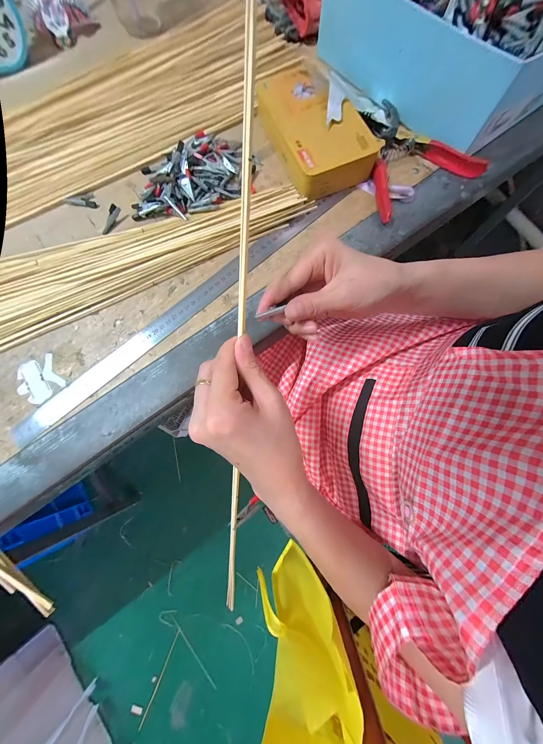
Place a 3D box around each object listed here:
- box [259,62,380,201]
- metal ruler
[{"bbox_3d":[0.060,-0.343,0.343,0.112,0.039,0.190,-22,78,-3],"label":"box"},{"bbox_3d":[-0.101,-0.087,0.314,0.498,0.007,0.033,-40,82,-6],"label":"metal ruler"}]

